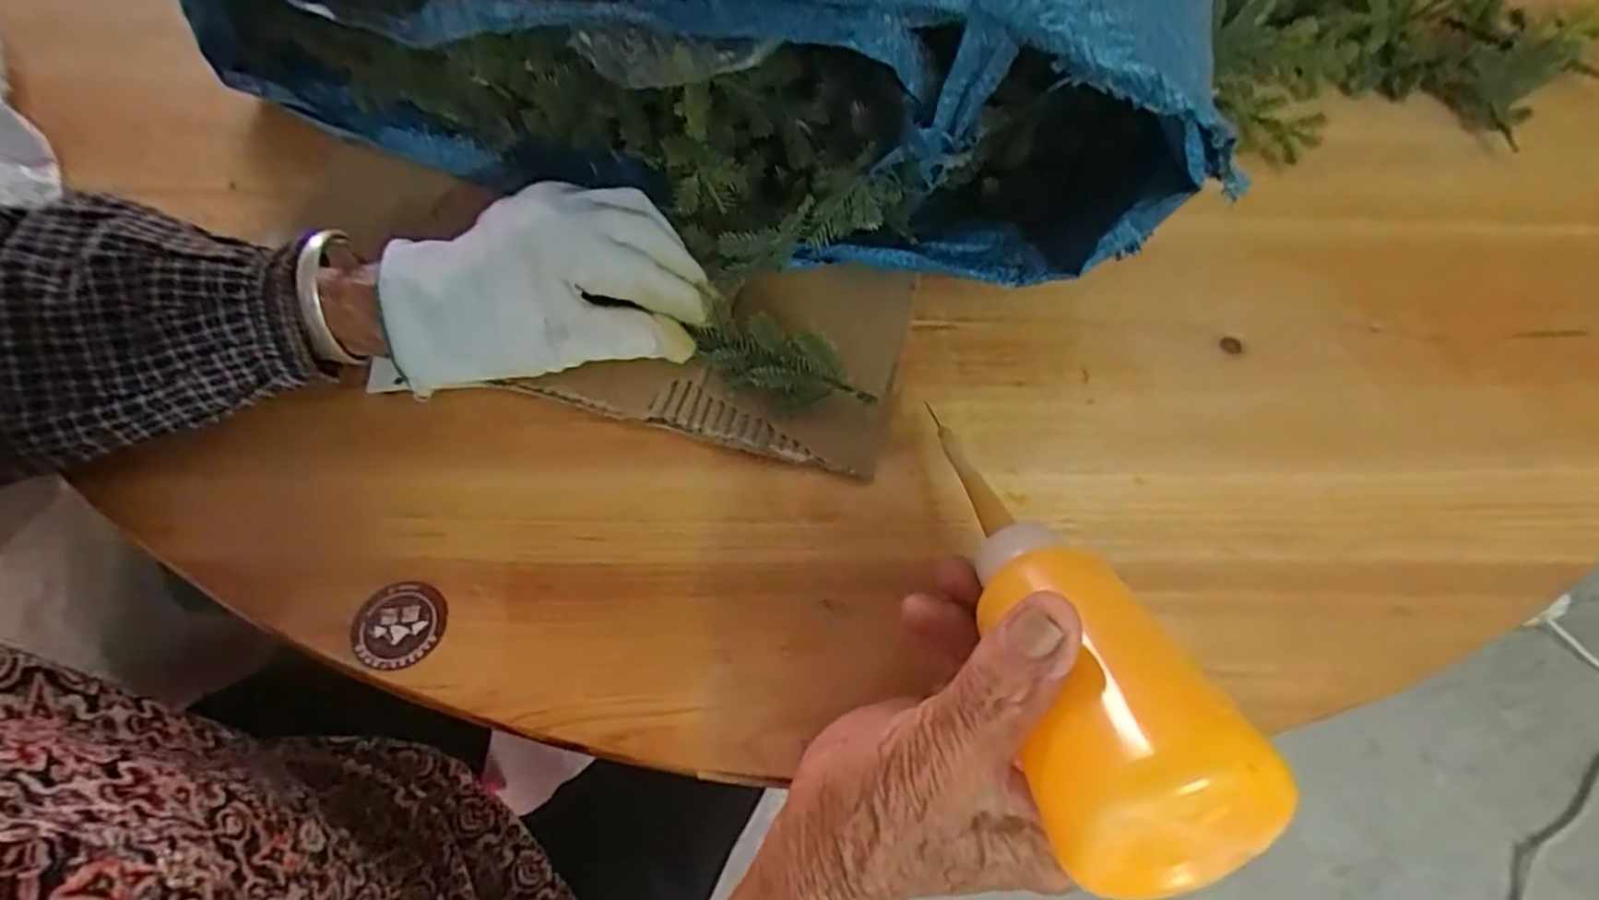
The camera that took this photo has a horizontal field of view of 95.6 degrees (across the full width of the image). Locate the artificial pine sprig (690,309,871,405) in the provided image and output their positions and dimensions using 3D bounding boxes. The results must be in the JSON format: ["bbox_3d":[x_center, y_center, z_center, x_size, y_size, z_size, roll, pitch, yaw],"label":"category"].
[{"bbox_3d":[-0.006,-0.039,0.319,0.079,0.020,0.027,18,58,10],"label":"artificial pine sprig"}]

